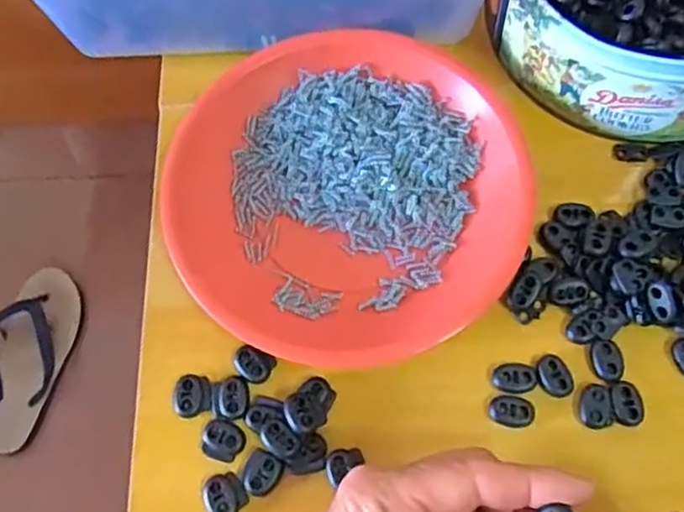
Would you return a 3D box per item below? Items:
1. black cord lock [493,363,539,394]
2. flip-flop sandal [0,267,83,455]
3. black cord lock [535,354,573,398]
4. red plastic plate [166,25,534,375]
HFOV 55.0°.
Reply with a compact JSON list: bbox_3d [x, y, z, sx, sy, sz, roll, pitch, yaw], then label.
[{"bbox_3d":[0.089,0.062,0.336,0.021,0.004,0.016,12,71,7],"label":"black cord lock"},{"bbox_3d":[-0.413,0.128,0.849,0.094,0.058,0.232,12,70,7],"label":"flip-flop sandal"},{"bbox_3d":[0.108,0.061,0.334,0.016,0.004,0.022,-30,71,-8],"label":"black cord lock"},{"bbox_3d":[0.001,-0.041,0.370,0.184,0.030,0.203,-28,71,-8],"label":"red plastic plate"}]

